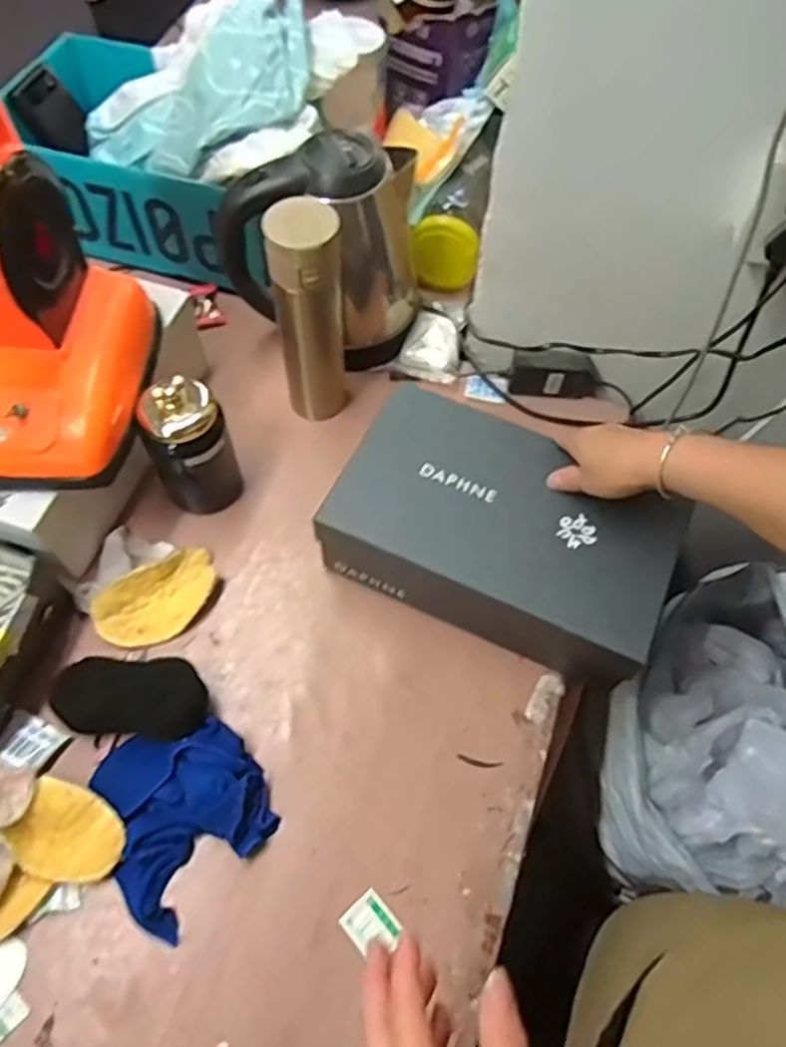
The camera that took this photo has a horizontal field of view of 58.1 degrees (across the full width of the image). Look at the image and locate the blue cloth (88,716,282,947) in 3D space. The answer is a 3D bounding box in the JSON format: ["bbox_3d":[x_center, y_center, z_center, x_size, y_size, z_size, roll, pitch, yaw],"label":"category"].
[{"bbox_3d":[-0.172,0.239,0.582,0.134,0.040,0.154,-25,65,-12],"label":"blue cloth"}]

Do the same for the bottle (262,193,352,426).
[{"bbox_3d":[-0.081,-0.199,0.703,0.071,0.237,0.060,-11,63,-5],"label":"bottle"}]

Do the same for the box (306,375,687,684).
[{"bbox_3d":[0.100,0.010,0.655,0.288,0.099,0.166,22,65,12],"label":"box"}]

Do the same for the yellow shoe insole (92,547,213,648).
[{"bbox_3d":[-0.222,0.075,0.673,0.121,0.034,0.066,-31,66,-15],"label":"yellow shoe insole"}]

